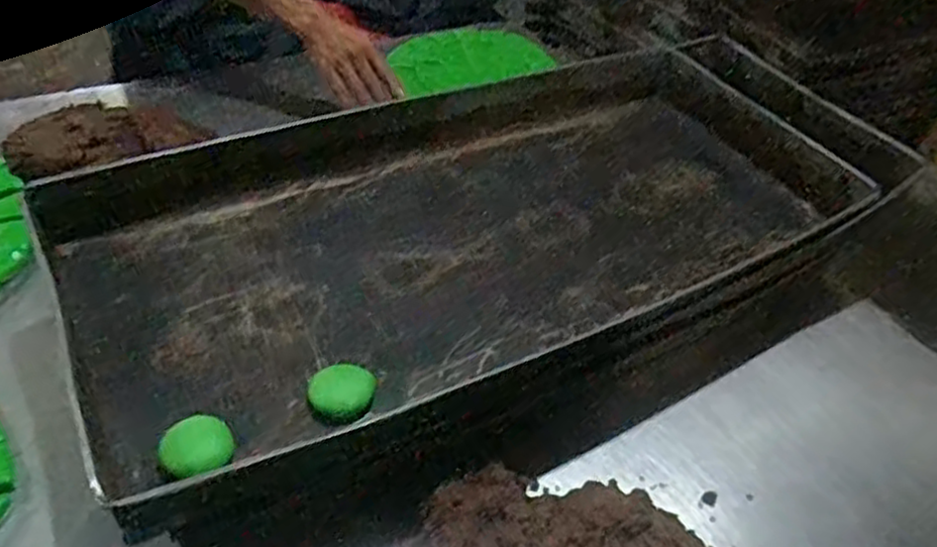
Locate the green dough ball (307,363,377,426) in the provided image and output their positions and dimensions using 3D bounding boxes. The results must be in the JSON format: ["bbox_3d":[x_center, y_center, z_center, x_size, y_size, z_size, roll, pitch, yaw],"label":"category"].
[{"bbox_3d":[-0.106,0.102,0.614,0.054,0.029,0.050,1,43,-5],"label":"green dough ball"}]

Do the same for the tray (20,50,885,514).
[{"bbox_3d":[0.022,-0.080,0.814,0.883,0.069,0.452,-20,51,-24],"label":"tray"}]

